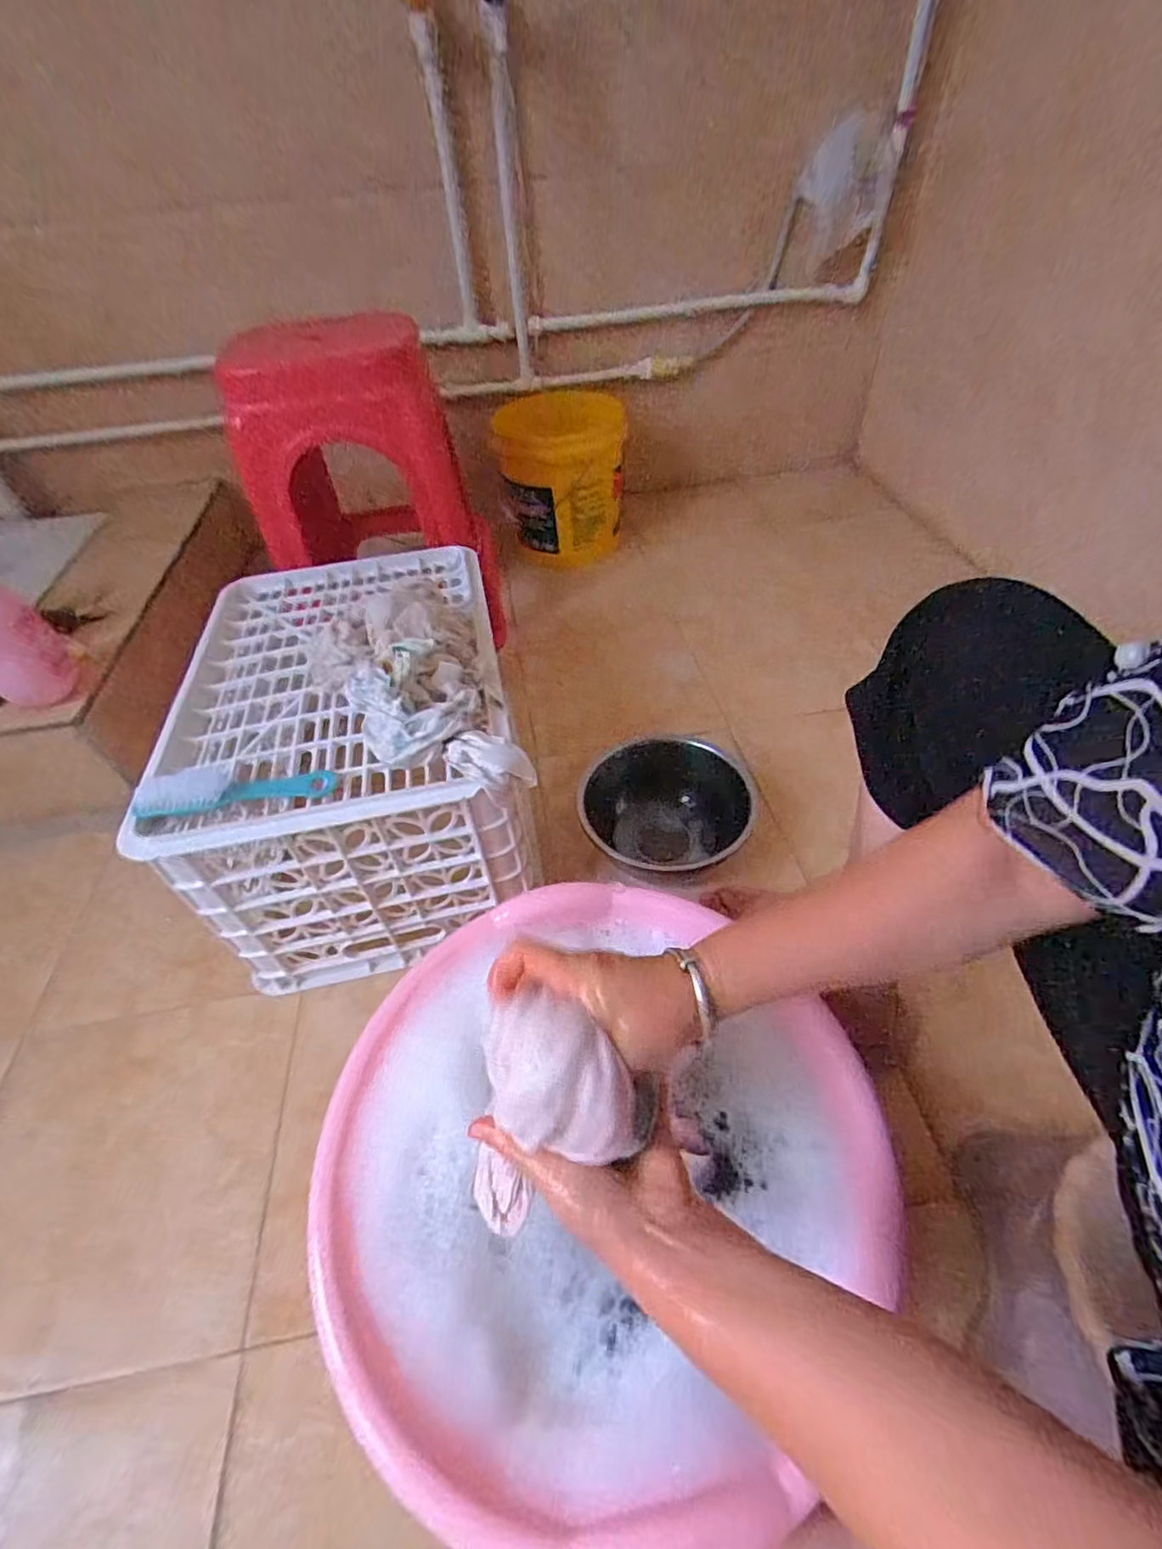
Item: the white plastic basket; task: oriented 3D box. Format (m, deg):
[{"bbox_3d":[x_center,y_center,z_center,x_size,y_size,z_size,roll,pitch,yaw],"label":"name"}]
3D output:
[{"bbox_3d":[-0.254,-0.054,0.719,0.325,0.266,0.476,-12,49,-7],"label":"white plastic basket"}]

